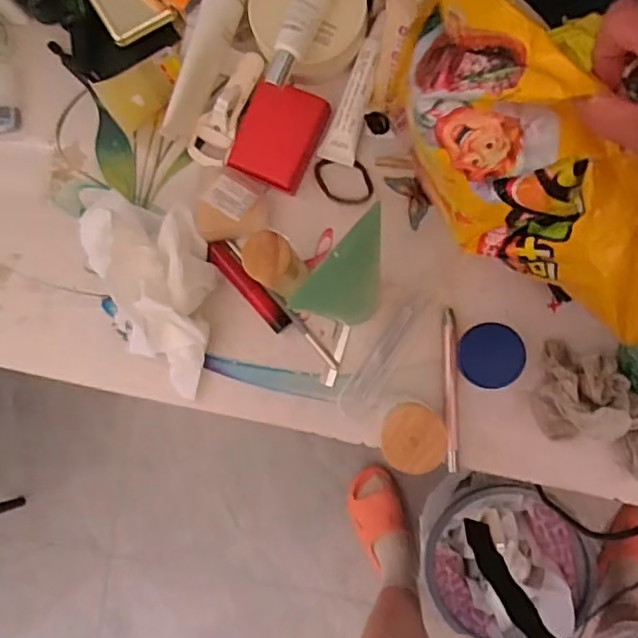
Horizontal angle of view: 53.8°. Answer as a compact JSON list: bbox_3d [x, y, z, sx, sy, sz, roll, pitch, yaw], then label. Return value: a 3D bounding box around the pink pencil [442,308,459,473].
[{"bbox_3d":[0.111,0.059,0.524,0.011,0.006,0.133,-2,87,7],"label":"pink pencil"}]

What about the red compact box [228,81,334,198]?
[{"bbox_3d":[-0.035,-0.158,0.542,0.063,0.027,0.084,24,90,7],"label":"red compact box"}]

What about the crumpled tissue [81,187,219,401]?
[{"bbox_3d":[-0.142,-0.030,0.531,0.105,0.052,0.197,-16,85,6],"label":"crumpled tissue"}]

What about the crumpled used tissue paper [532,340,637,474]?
[{"bbox_3d":[0.232,0.075,0.491,0.127,0.041,0.073,24,90,7],"label":"crumpled used tissue paper"}]

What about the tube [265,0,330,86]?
[{"bbox_3d":[-0.011,-0.244,0.503,0.035,0.017,0.123,20,89,7],"label":"tube"}]

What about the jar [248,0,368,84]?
[{"bbox_3d":[-0.010,-0.249,0.526,0.094,0.037,0.092,0,87,7],"label":"jar"}]

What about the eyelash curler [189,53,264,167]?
[{"bbox_3d":[-0.076,-0.181,0.541,0.037,0.028,0.103,31,91,7],"label":"eyelash curler"}]

